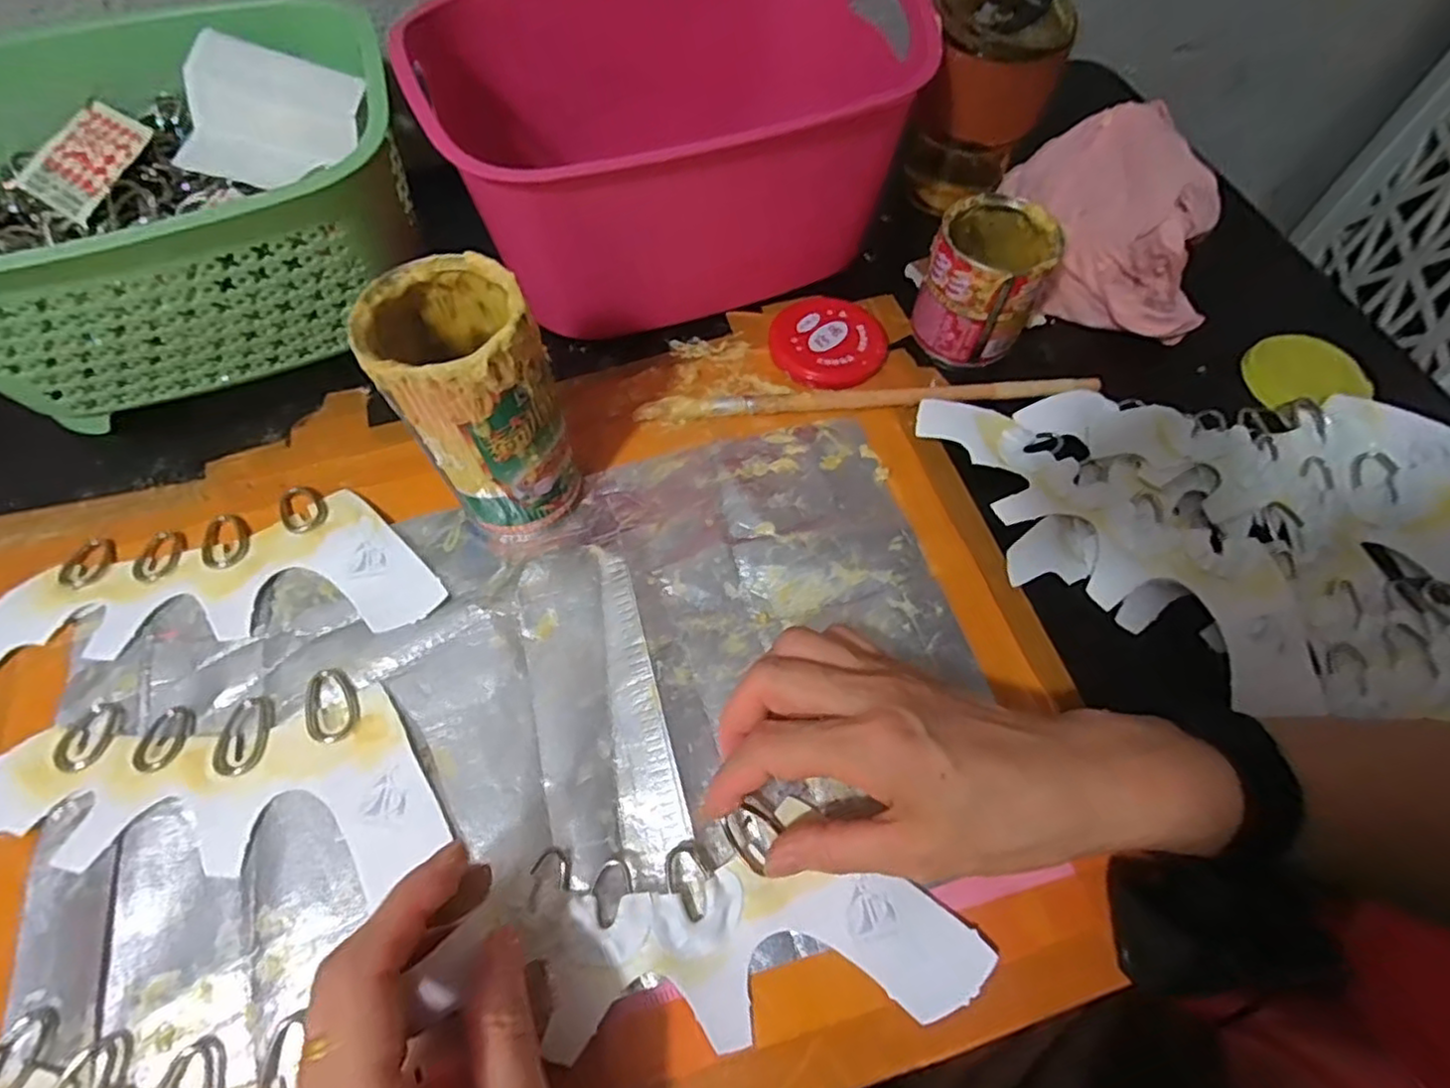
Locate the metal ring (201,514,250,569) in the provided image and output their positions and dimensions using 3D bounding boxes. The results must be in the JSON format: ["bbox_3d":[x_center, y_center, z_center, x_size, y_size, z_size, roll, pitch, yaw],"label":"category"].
[{"bbox_3d":[-0.251,-0.003,0.331,0.022,0.004,0.036,-29,66,-15],"label":"metal ring"}]

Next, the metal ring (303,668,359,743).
[{"bbox_3d":[-0.172,0.070,0.288,0.021,0.005,0.032,-17,64,-10],"label":"metal ring"}]

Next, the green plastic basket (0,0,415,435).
[{"bbox_3d":[-0.307,-0.181,0.352,0.240,0.103,0.187,-26,66,-14],"label":"green plastic basket"}]

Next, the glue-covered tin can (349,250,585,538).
[{"bbox_3d":[-0.107,-0.060,0.298,0.060,0.119,0.066,0,62,-1],"label":"glue-covered tin can"}]

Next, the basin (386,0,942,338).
[{"bbox_3d":[-0.031,-0.245,0.395,0.255,0.131,0.165,-16,64,-9],"label":"basin"}]

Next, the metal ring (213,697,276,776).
[{"bbox_3d":[-0.205,0.082,0.283,0.023,0.004,0.033,-5,62,-4],"label":"metal ring"}]

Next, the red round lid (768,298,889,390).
[{"bbox_3d":[0.063,-0.123,0.401,0.069,0.009,0.063,0,62,-1],"label":"red round lid"}]

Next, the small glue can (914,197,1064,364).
[{"bbox_3d":[0.150,-0.151,0.383,0.063,0.069,0.064,0,62,-1],"label":"small glue can"}]

